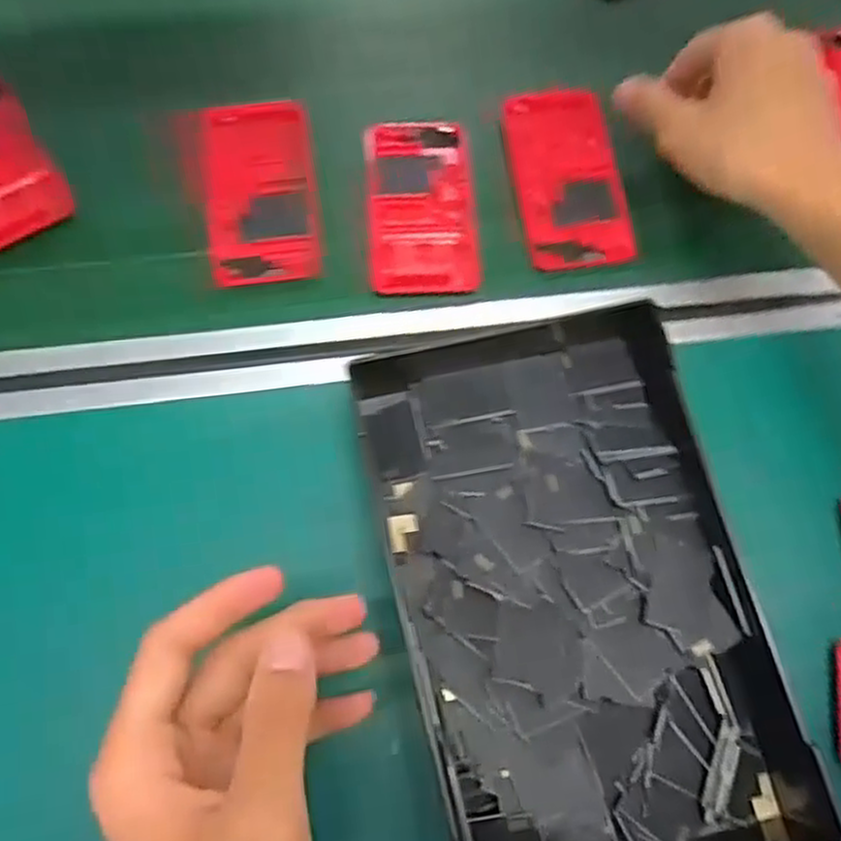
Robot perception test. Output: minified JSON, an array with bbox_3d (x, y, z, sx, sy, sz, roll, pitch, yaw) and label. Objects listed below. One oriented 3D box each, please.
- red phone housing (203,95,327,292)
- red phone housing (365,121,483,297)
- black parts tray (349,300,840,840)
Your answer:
[{"bbox_3d":[-0.096,-0.138,0.459,0.065,0.006,0.122,-7,70,-4],"label":"red phone housing"},{"bbox_3d":[0.001,-0.129,0.458,0.063,0.008,0.119,-3,70,-2],"label":"red phone housing"},{"bbox_3d":[0.072,0.080,0.373,0.173,0.037,0.281,-12,71,-6],"label":"black parts tray"}]

